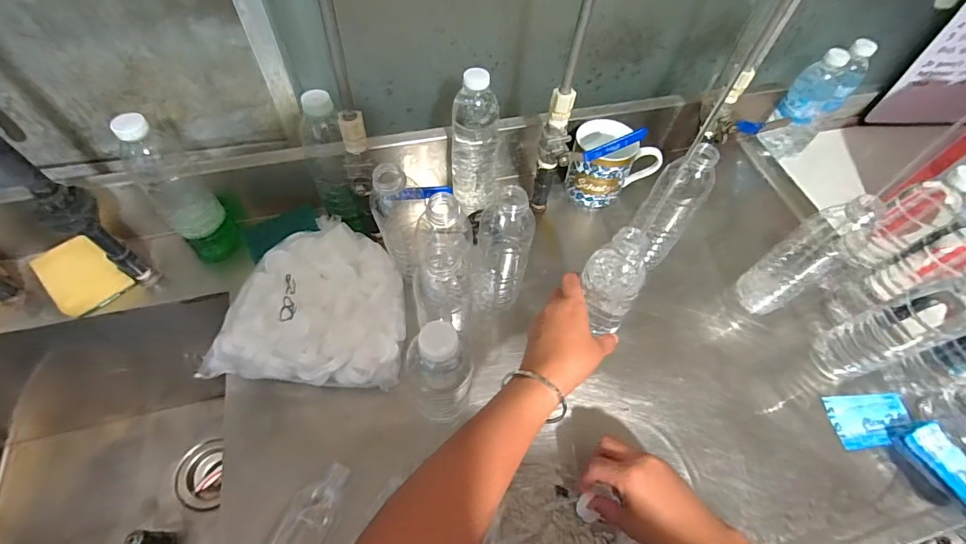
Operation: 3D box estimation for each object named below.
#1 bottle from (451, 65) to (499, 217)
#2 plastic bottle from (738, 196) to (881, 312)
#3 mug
[{"bbox_3d":[-0.010,-0.170,0.590,0.061,0.190,0.070,6,57,0],"label":"bottle"},{"bbox_3d":[0.386,-0.022,0.529,0.056,0.197,0.052,-34,66,-22],"label":"plastic bottle"},{"bbox_3d":[0.191,-0.153,0.660,0.124,0.093,0.098,23,59,11],"label":"mug"}]

